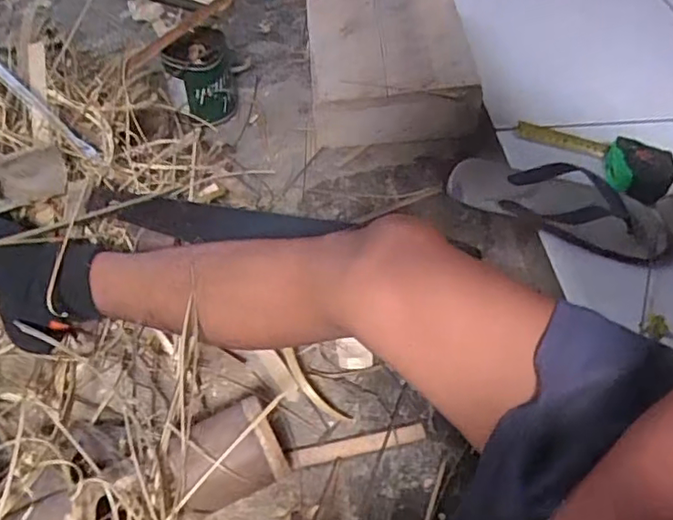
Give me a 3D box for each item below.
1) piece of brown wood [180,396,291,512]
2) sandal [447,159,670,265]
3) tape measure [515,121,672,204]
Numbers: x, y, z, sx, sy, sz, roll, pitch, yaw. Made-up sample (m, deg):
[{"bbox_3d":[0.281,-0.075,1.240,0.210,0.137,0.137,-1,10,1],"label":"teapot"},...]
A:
[{"bbox_3d":[-0.101,0.182,0.548,0.090,0.073,0.077,-17,55,-15],"label":"piece of brown wood"},{"bbox_3d":[0.270,-0.074,0.713,0.255,0.051,0.111,26,55,17],"label":"sandal"},{"bbox_3d":[0.338,-0.146,0.767,0.201,0.034,0.075,32,57,21],"label":"tape measure"}]

